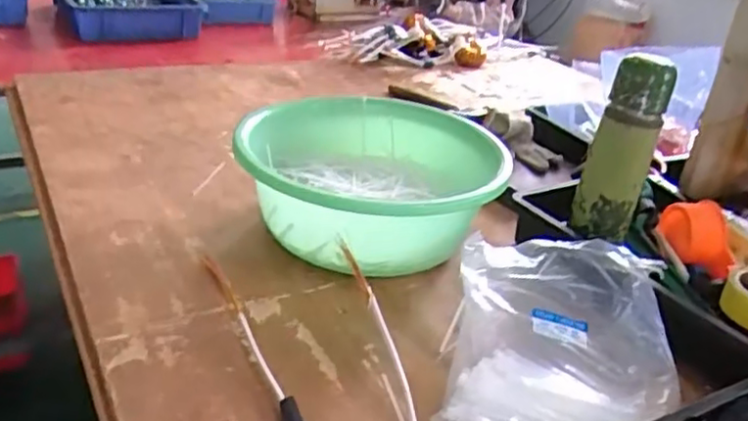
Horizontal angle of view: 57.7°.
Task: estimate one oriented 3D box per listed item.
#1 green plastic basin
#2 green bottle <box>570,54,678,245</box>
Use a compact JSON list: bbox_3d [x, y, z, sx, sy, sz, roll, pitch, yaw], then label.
[{"bbox_3d":[-0.004,-0.032,0.796,0.291,0.110,0.285,5,27,-3],"label":"green plastic basin"},{"bbox_3d":[0.270,-0.072,0.734,0.064,0.181,0.058,16,28,18],"label":"green bottle"}]

